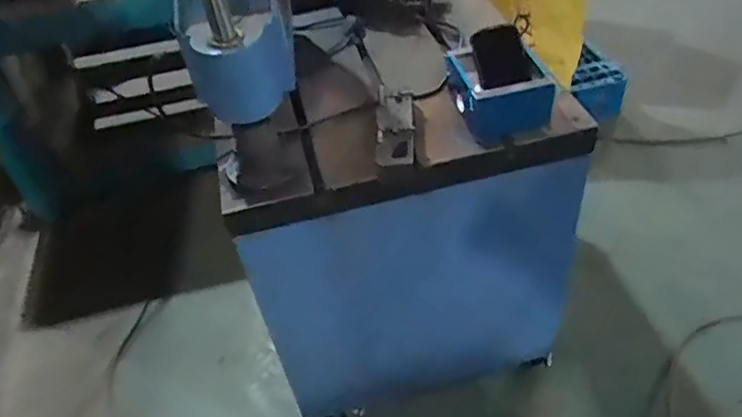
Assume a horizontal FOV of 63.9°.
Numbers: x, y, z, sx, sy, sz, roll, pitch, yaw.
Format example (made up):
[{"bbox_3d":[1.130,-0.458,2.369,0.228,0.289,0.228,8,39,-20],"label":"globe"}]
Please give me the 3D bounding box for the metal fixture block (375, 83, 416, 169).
[{"bbox_3d":[0.038,-0.131,0.939,0.059,0.024,0.171,-2,45,5],"label":"metal fixture block"}]

